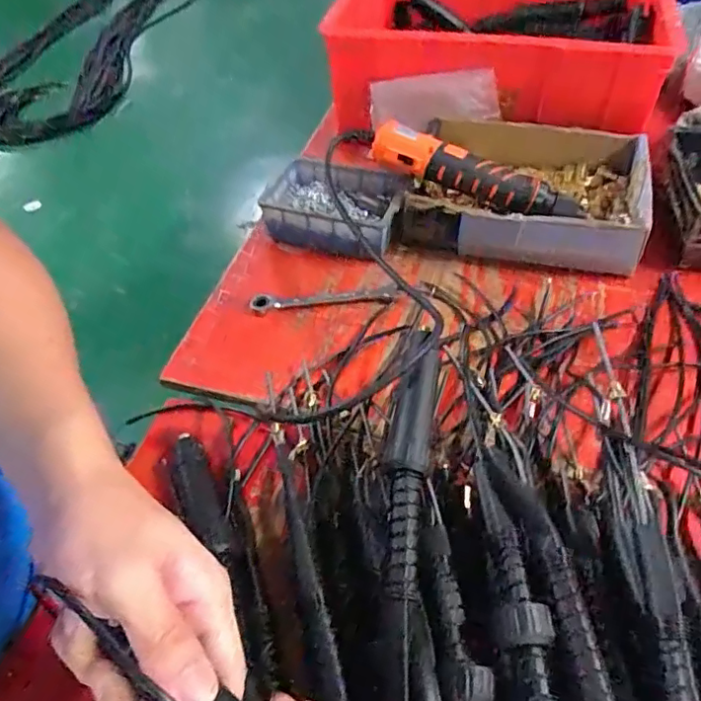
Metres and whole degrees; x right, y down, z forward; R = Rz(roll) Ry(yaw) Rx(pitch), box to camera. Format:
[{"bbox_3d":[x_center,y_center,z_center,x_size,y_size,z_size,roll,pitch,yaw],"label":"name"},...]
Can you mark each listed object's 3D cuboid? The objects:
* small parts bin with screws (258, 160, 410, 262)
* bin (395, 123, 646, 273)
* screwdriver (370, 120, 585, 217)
[{"bbox_3d":[-0.017,-0.156,0.640,0.153,0.056,0.105,20,53,19],"label":"small parts bin with screws"},{"bbox_3d":[0.191,-0.172,0.630,0.245,0.063,0.190,18,52,18],"label":"bin"},{"bbox_3d":[0.131,-0.183,0.602,0.228,0.047,0.036,22,53,6],"label":"screwdriver"}]

